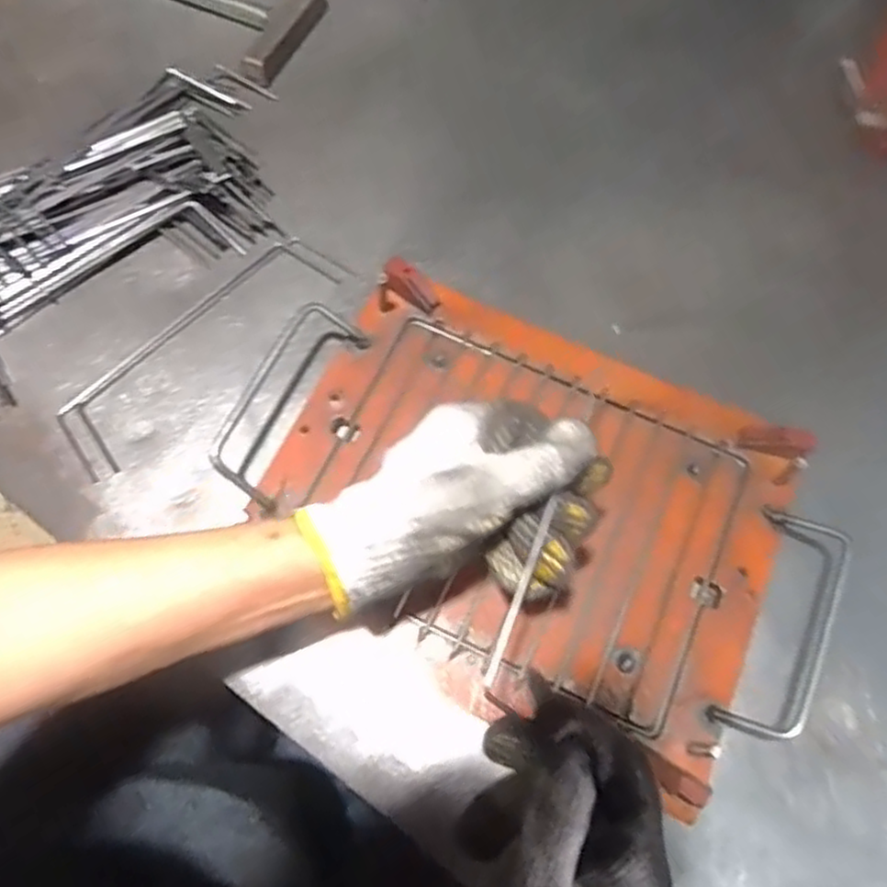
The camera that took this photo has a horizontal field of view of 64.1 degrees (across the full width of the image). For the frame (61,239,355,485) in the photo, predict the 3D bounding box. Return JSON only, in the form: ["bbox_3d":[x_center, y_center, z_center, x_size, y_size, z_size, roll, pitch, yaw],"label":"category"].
[{"bbox_3d":[-0.164,-0.069,0.491,0.225,0.005,0.060,-43,75,-16],"label":"frame"}]

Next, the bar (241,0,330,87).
[{"bbox_3d":[-0.125,-0.343,0.595,0.022,0.020,0.113,28,70,9],"label":"bar"}]

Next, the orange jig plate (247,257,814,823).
[{"bbox_3d":[0.049,0.039,0.435,0.301,0.021,0.227,24,70,7],"label":"orange jig plate"}]

